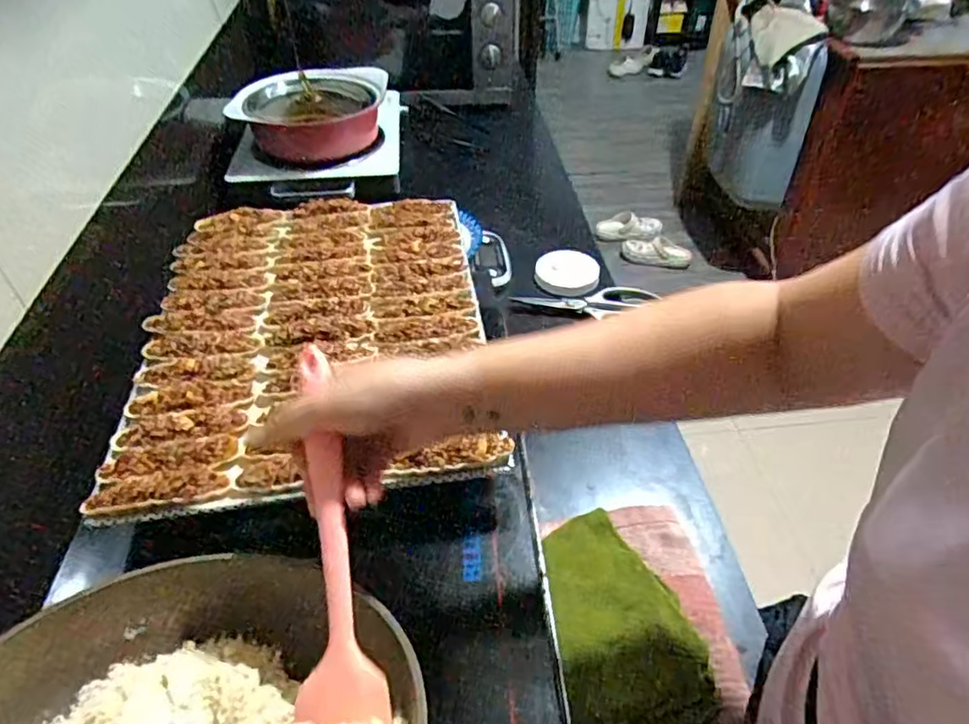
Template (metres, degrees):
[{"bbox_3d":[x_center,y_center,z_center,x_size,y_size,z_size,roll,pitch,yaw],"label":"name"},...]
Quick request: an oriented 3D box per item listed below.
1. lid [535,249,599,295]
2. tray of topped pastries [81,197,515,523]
[{"bbox_3d":[0.117,-0.128,0.875,0.087,0.021,0.087,1,41,2],"label":"lid"},{"bbox_3d":[-0.169,-0.049,0.628,0.319,0.020,0.440,-6,41,-6],"label":"tray of topped pastries"}]

